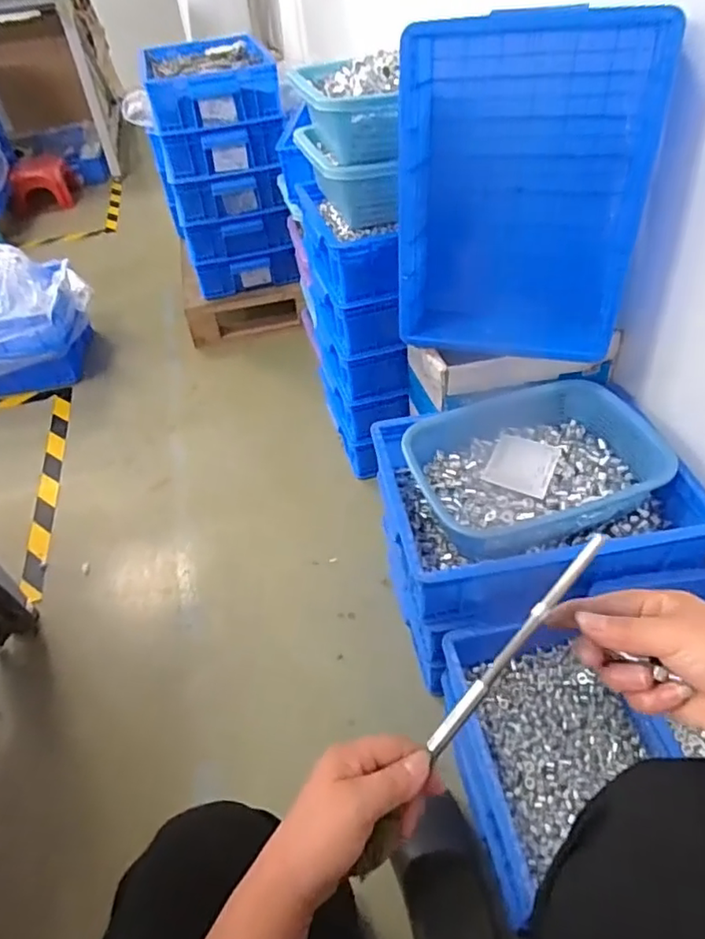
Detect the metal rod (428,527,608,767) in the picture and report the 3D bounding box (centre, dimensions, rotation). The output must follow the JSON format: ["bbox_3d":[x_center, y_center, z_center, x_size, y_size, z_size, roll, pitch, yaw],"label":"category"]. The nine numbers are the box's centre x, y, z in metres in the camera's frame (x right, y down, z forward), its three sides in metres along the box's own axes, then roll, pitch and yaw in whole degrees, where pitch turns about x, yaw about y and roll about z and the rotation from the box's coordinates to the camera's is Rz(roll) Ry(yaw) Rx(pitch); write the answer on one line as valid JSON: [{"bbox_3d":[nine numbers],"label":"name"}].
[{"bbox_3d":[0.110,0.118,0.394,0.011,0.007,0.182,39,94,35],"label":"metal rod"}]

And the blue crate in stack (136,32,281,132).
[{"bbox_3d":[-0.350,-0.952,1.443,0.307,0.113,0.304,-13,46,-8],"label":"blue crate in stack"}]

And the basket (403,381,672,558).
[{"bbox_3d":[0.253,-0.014,0.859,0.332,0.095,0.251,-15,46,-9],"label":"basket"}]

